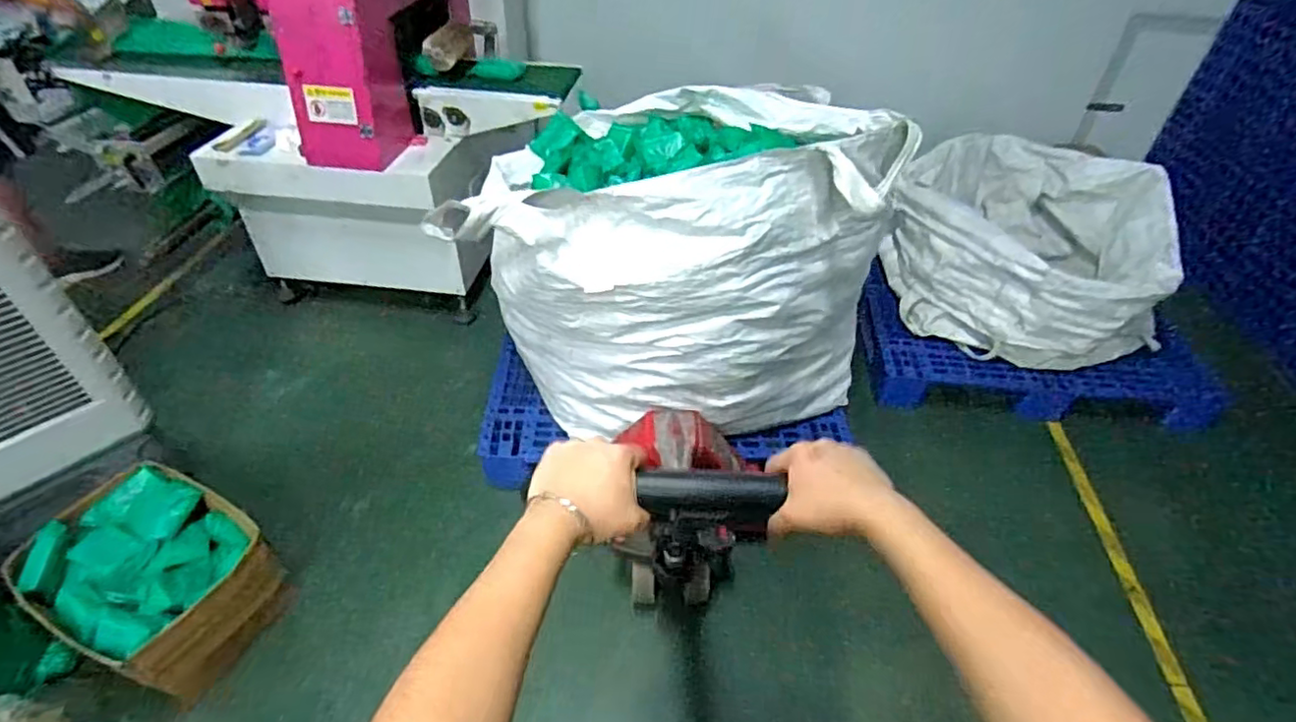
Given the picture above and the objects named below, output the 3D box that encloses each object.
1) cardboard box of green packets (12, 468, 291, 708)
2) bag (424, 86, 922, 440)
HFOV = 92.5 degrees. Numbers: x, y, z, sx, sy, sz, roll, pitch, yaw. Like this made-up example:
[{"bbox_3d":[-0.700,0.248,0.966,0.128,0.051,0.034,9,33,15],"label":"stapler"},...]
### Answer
[{"bbox_3d":[-1.160,0.544,1.490,0.453,0.311,0.397,22,47,20],"label":"cardboard box of green packets"},{"bbox_3d":[0.113,-0.376,1.818,1.009,0.725,0.989,5,43,3],"label":"bag"}]

